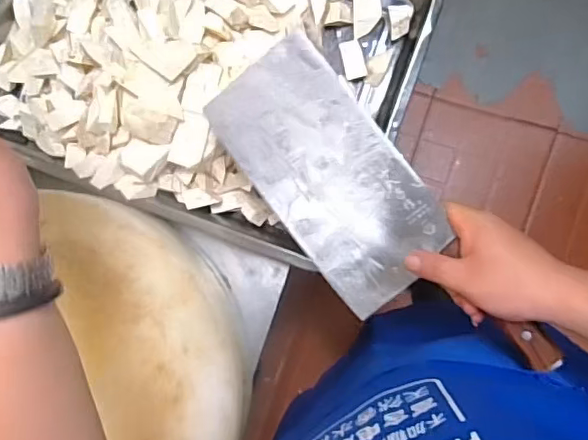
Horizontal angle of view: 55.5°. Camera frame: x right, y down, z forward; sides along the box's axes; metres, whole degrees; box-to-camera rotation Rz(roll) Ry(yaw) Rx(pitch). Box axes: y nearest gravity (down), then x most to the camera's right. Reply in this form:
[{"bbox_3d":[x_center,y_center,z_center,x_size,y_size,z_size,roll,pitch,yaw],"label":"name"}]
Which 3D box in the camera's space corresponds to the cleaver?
[{"bbox_3d":[0.066,0.003,0.476,0.119,0.022,0.340,-41,84,5],"label":"cleaver"}]

